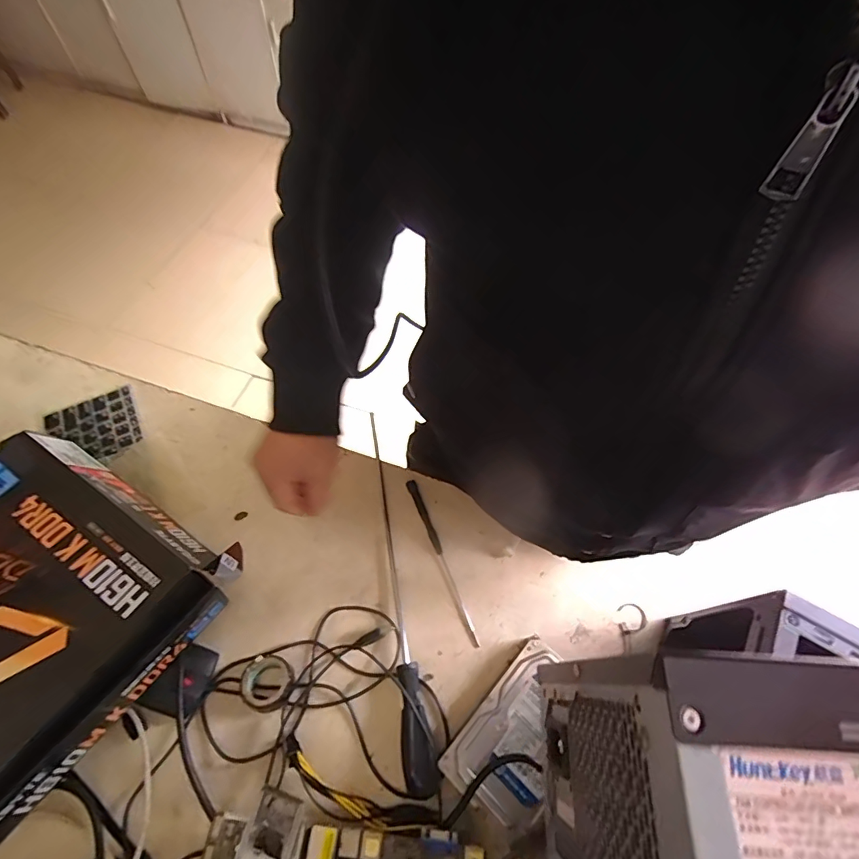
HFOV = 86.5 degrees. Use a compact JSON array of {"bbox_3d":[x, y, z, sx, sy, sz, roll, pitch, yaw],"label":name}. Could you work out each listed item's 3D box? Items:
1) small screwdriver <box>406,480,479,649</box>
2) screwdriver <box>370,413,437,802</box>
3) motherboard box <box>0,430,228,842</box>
[{"bbox_3d":[0.013,0.143,0.511,0.013,0.008,0.192,-18,63,-12],"label":"small screwdriver"},{"bbox_3d":[-0.034,0.147,0.488,0.027,0.030,0.397,-6,61,-6],"label":"screwdriver"},{"bbox_3d":[-0.351,0.146,0.386,0.258,0.066,0.239,31,64,15],"label":"motherboard box"}]

